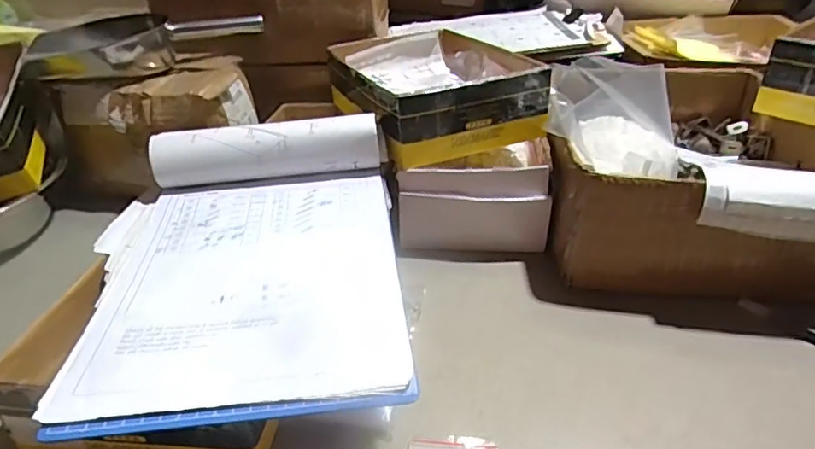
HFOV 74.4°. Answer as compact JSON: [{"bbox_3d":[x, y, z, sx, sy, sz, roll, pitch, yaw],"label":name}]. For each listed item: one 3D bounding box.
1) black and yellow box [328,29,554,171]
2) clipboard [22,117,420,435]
[{"bbox_3d":[0.029,-0.162,0.636,0.181,0.077,0.252,-13,34,-16],"label":"black and yellow box"},{"bbox_3d":[-0.128,0.011,0.408,0.238,0.056,0.298,-6,32,-5],"label":"clipboard"}]

